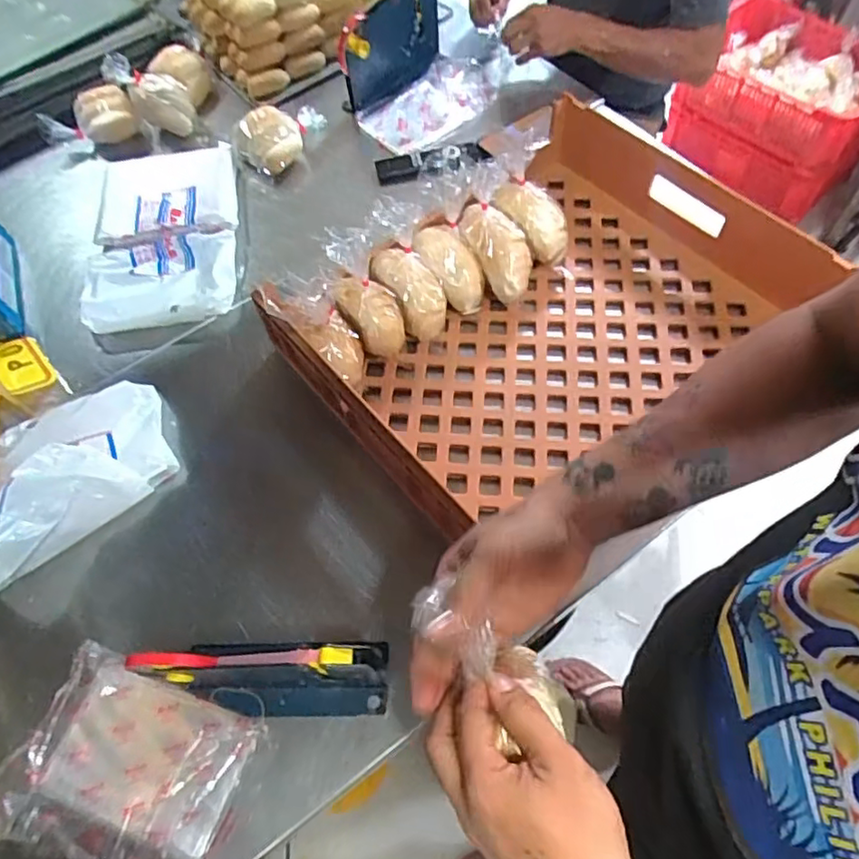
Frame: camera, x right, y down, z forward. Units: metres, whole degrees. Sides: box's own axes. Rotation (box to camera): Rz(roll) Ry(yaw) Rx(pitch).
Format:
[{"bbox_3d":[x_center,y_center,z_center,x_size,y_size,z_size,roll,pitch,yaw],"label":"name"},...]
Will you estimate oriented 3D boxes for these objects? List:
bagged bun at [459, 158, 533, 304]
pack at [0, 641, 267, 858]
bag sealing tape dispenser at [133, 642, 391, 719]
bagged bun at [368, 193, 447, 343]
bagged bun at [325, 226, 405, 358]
[{"bbox_3d":[0.088,-0.250,0.793,0.080,0.061,0.172,-20,104,-7],"label":"bagged bun"},{"bbox_3d":[-0.292,0.325,0.588,0.213,0.042,0.168,21,65,14],"label":"pack"},{"bbox_3d":[-0.150,0.227,0.583,0.208,0.145,0.072,-1,62,3],"label":"bag sealing tape dispenser"},{"bbox_3d":[-0.029,-0.200,0.783,0.073,0.183,0.082,-25,26,-10],"label":"bagged bun"},{"bbox_3d":[-0.078,-0.164,0.752,0.069,0.170,0.063,-32,32,-13],"label":"bagged bun"}]

